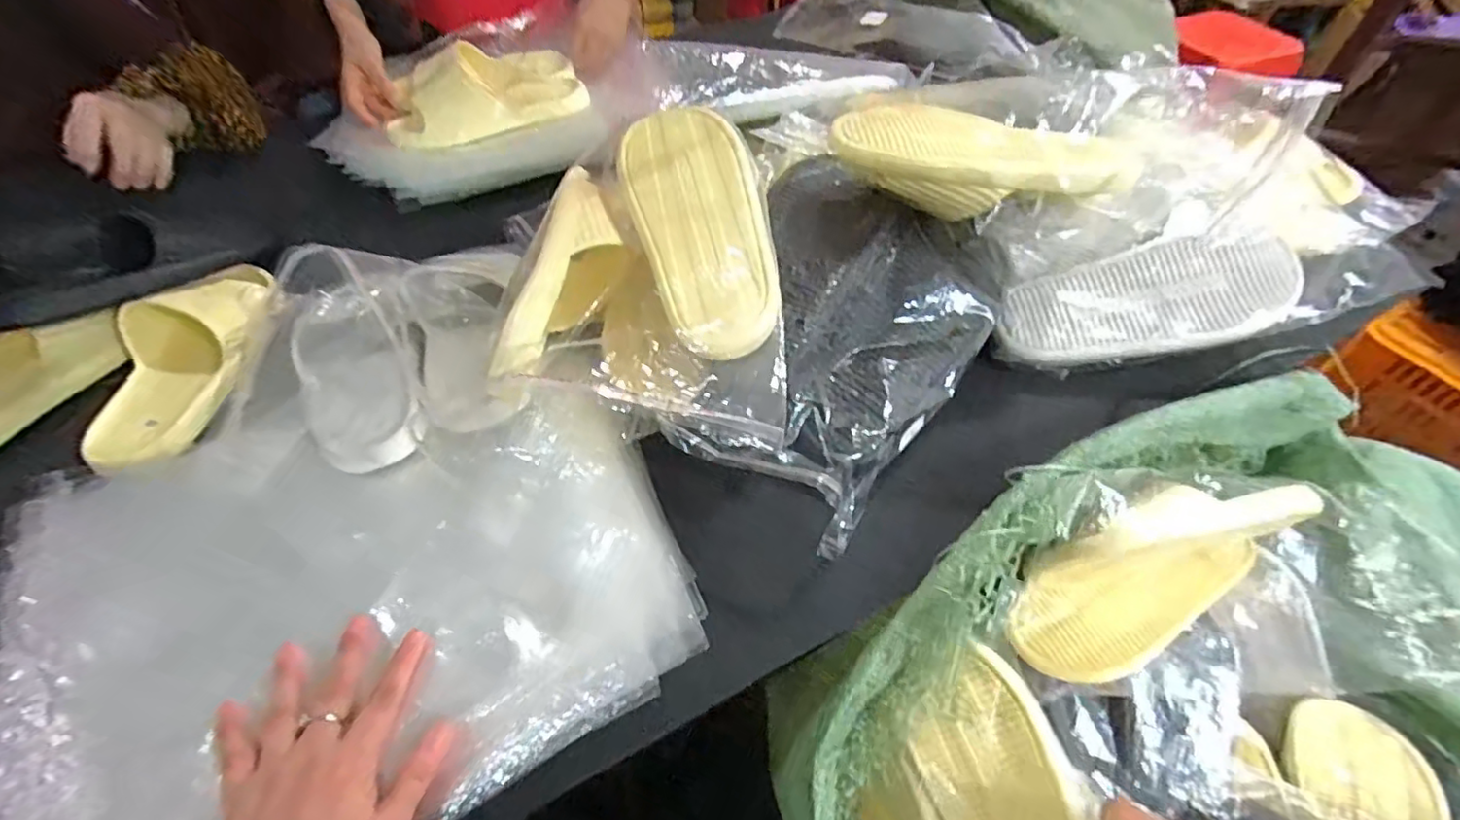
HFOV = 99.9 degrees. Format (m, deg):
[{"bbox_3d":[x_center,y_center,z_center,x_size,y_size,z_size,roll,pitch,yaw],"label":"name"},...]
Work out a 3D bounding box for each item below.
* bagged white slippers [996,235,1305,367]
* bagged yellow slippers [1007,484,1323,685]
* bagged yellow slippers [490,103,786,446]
[{"bbox_3d":[0.372,-0.094,0.564,0.248,0.059,0.097,-13,75,7],"label":"bagged white slippers"},{"bbox_3d":[0.377,0.135,0.536,0.254,0.123,0.108,-22,55,-16],"label":"bagged yellow slippers"},{"bbox_3d":[-0.065,-0.107,0.484,0.198,0.097,0.326,-1,52,0],"label":"bagged yellow slippers"}]

